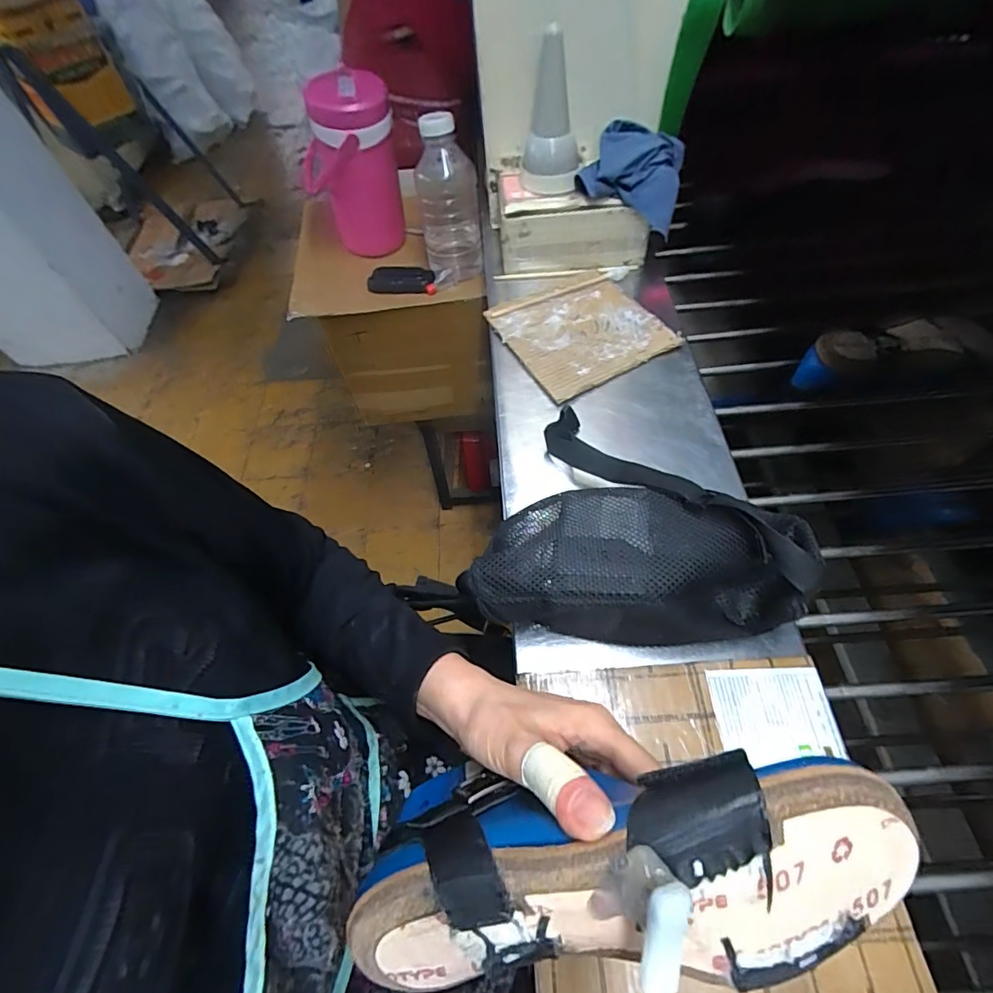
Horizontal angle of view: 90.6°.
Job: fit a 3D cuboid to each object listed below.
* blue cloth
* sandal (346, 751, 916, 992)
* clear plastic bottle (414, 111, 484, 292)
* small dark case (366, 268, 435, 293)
[{"bbox_3d":[0.163,-0.394,0.611,0.123,0.086,0.082,8,59,8],"label":"blue cloth"},{"bbox_3d":[0.047,0.154,0.205,0.232,0.086,0.067,-15,14,11],"label":"sandal"},{"bbox_3d":[-0.072,-0.434,0.747,0.090,0.205,0.091,-8,58,-2],"label":"clear plastic bottle"},{"bbox_3d":[-0.159,-0.360,0.818,0.112,0.028,0.044,4,58,6],"label":"small dark case"}]

